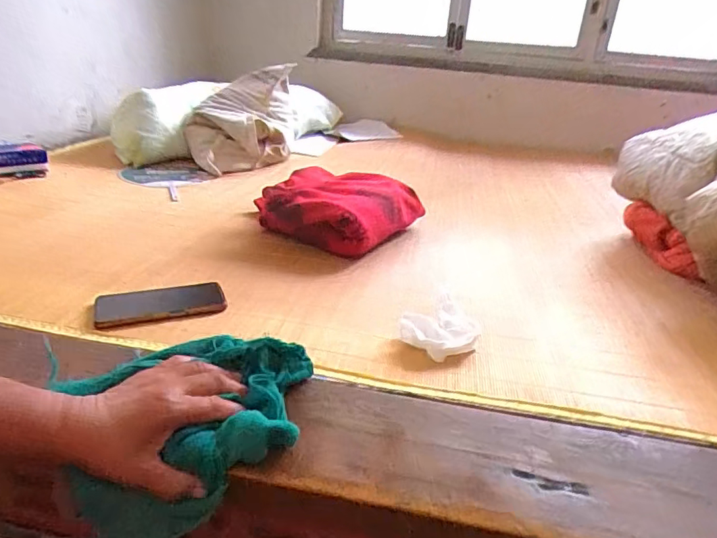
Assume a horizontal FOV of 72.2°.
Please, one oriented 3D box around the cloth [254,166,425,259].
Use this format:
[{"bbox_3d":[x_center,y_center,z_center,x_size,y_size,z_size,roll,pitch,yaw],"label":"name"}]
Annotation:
[{"bbox_3d":[-0.030,-0.122,0.951,0.217,0.105,0.253,15,25,25],"label":"cloth"}]

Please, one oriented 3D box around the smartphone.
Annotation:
[{"bbox_3d":[-0.262,0.047,0.655,0.159,0.015,0.079,-5,24,-23],"label":"smartphone"}]

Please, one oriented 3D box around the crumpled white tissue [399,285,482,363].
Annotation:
[{"bbox_3d":[0.099,0.069,0.606,0.093,0.039,0.085,-11,27,-32],"label":"crumpled white tissue"}]

